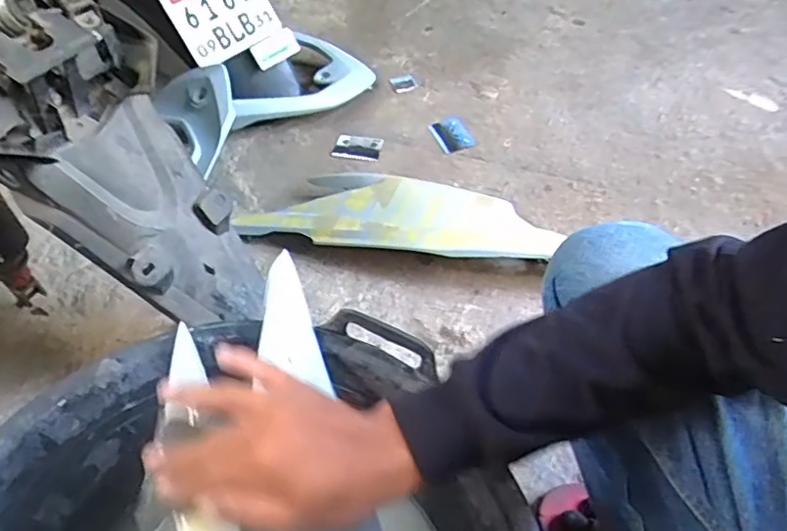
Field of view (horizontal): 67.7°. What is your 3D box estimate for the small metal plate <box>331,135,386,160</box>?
[{"bbox_3d":[-0.067,-0.222,1.097,0.088,0.013,0.054,10,53,11],"label":"small metal plate"}]

